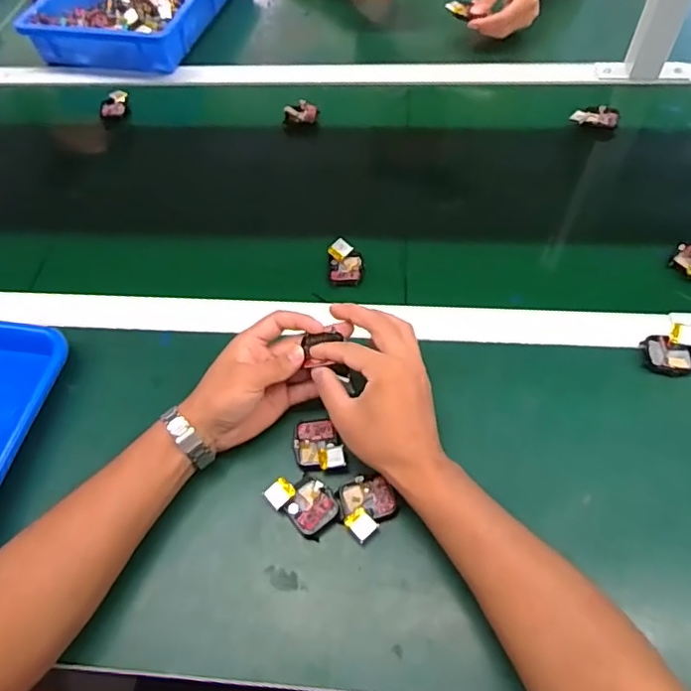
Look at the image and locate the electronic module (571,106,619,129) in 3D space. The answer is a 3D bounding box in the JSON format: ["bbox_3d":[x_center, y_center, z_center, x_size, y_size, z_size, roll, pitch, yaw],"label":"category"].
[{"bbox_3d":[0.323,-0.297,0.722,0.058,0.015,0.028,10,58,10],"label":"electronic module"}]

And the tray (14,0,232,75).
[{"bbox_3d":[-0.328,-0.578,0.913,0.245,0.060,0.374,12,59,11],"label":"tray"}]

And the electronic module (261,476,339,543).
[{"bbox_3d":[-0.033,0.127,0.458,0.053,0.016,0.040,35,65,23],"label":"electronic module"}]

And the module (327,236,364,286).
[{"bbox_3d":[0.000,-0.091,0.599,0.036,0.017,0.049,-1,57,3],"label":"module"}]

